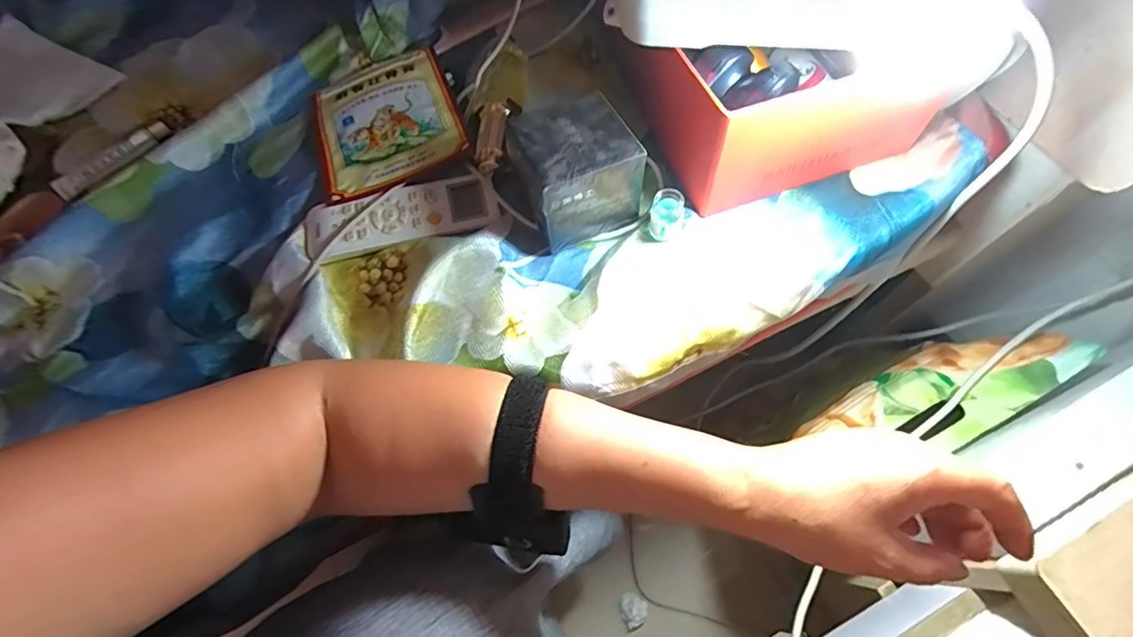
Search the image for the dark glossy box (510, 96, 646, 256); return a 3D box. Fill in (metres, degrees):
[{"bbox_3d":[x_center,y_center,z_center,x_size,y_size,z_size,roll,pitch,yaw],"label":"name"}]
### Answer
[{"bbox_3d":[0.005,-0.097,0.336,0.071,0.062,0.067,-23,67,-8],"label":"dark glossy box"}]

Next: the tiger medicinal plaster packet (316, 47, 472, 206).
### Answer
[{"bbox_3d":[-0.141,-0.153,0.397,0.110,0.007,0.137,-24,62,-4],"label":"tiger medicinal plaster packet"}]

